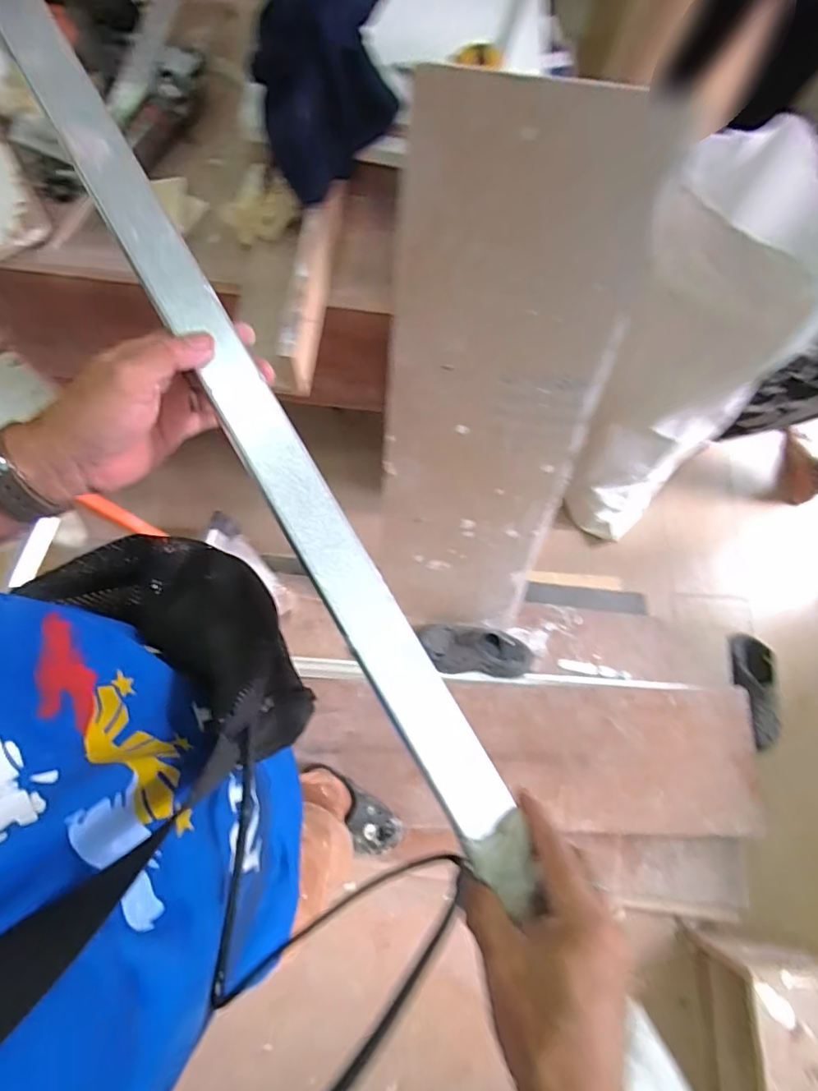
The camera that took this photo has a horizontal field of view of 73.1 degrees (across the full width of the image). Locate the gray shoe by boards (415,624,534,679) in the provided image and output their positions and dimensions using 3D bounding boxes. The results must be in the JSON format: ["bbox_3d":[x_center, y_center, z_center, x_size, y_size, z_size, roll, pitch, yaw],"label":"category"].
[{"bbox_3d":[0.160,0.249,1.292,0.270,0.072,0.106,3,72,-2],"label":"gray shoe by boards"}]

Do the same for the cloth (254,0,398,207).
[{"bbox_3d":[-0.100,-0.554,0.666,0.099,0.161,0.161,41,75,10],"label":"cloth"}]

